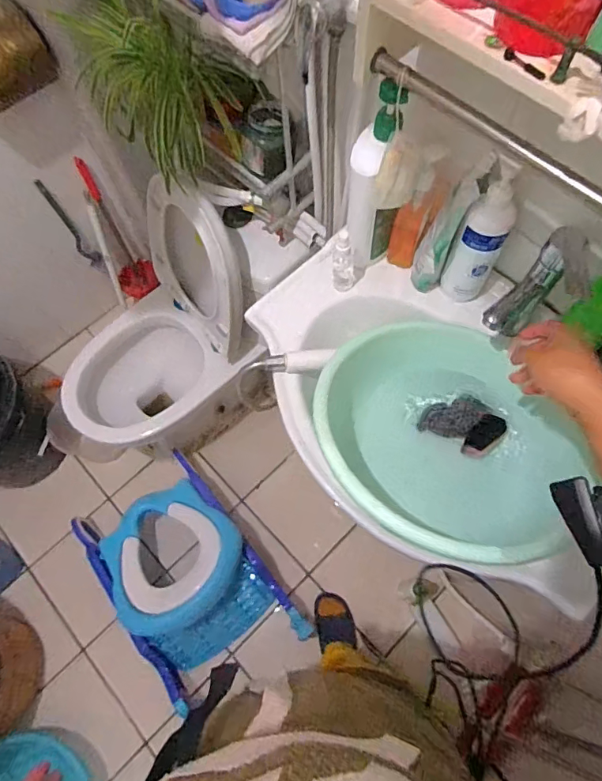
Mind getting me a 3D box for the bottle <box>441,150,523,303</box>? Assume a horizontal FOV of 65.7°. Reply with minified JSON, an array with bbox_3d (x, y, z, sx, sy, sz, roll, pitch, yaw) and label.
[{"bbox_3d":[0.242,-0.195,0.634,0.061,0.201,0.050,27,72,12],"label":"bottle"}]

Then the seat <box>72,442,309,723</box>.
[{"bbox_3d":[-0.317,0.524,1.319,0.379,0.191,0.629,-37,72,-11],"label":"seat"}]

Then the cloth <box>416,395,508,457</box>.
[{"bbox_3d":[0.244,0.048,0.696,0.105,0.042,0.086,41,76,16],"label":"cloth"}]

